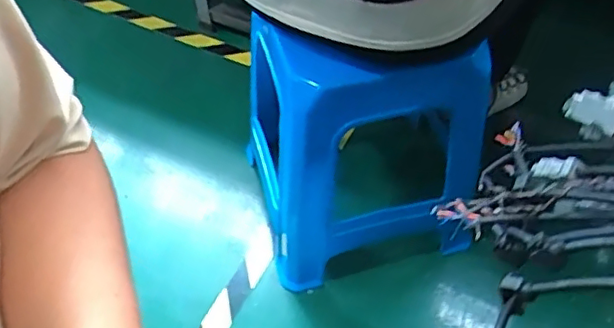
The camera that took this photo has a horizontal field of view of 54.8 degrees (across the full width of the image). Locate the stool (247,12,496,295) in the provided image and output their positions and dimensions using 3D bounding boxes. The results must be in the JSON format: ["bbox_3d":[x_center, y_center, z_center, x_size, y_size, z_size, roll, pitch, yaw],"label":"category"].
[{"bbox_3d":[0.095,-0.064,1.073,0.374,0.516,0.310,-12,54,-7],"label":"stool"}]

